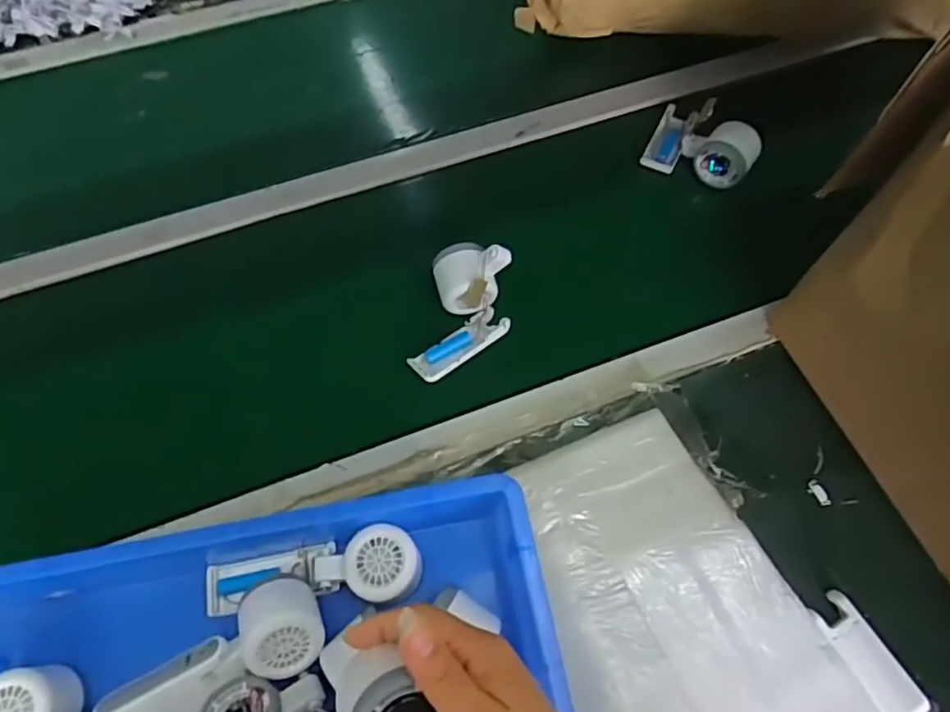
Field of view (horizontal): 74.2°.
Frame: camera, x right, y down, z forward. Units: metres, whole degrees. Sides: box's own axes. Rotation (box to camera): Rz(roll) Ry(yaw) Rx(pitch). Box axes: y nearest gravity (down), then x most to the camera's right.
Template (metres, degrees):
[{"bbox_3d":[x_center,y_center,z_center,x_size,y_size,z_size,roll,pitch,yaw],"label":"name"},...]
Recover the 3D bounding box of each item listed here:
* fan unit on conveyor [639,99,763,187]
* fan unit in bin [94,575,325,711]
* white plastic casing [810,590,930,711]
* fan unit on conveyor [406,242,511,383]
[{"bbox_3d":[0.273,-0.257,0.741,0.119,0.053,0.103,25,65,11],"label":"fan unit on conveyor"},{"bbox_3d":[-0.198,0.223,0.468,0.164,0.048,0.070,-18,65,-10],"label":"fan unit in bin"},{"bbox_3d":[0.324,0.250,0.517,0.042,0.010,0.101,-28,67,-14],"label":"white plastic casing"},{"bbox_3d":[-0.011,-0.045,0.622,0.085,0.063,0.142,13,63,6],"label":"fan unit on conveyor"}]

